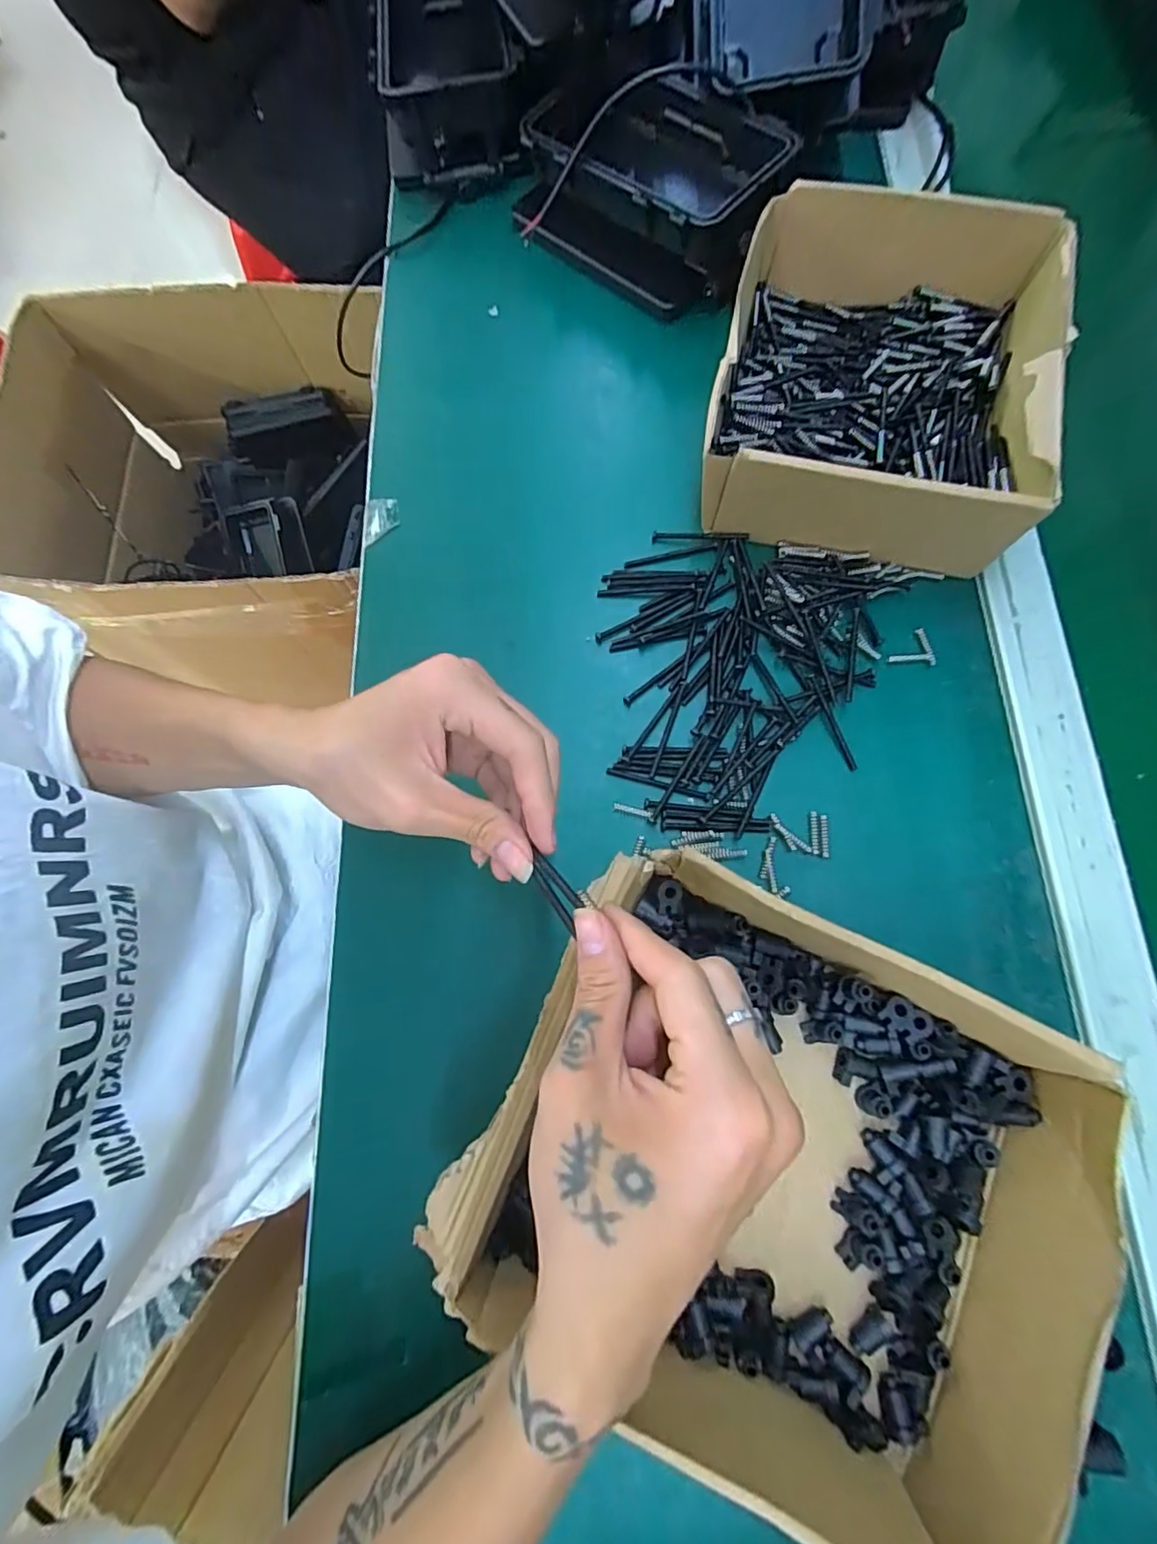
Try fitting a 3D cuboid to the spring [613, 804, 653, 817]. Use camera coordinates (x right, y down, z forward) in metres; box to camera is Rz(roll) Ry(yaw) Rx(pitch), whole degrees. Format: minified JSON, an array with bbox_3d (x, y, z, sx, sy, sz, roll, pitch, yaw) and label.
[{"bbox_3d":[0.032,0.022,0.330,0.023,0.004,0.004,12,76,4],"label":"spring"}]

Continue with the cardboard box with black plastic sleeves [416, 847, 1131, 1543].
[{"bbox_3d":[0.091,0.172,0.254,0.247,0.070,0.198,27,78,7],"label":"cardboard box with black plastic sleeves"}]

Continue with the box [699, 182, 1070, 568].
[{"bbox_3d":[0.185,-0.241,0.354,0.182,0.074,0.206,14,76,5],"label":"box"}]

